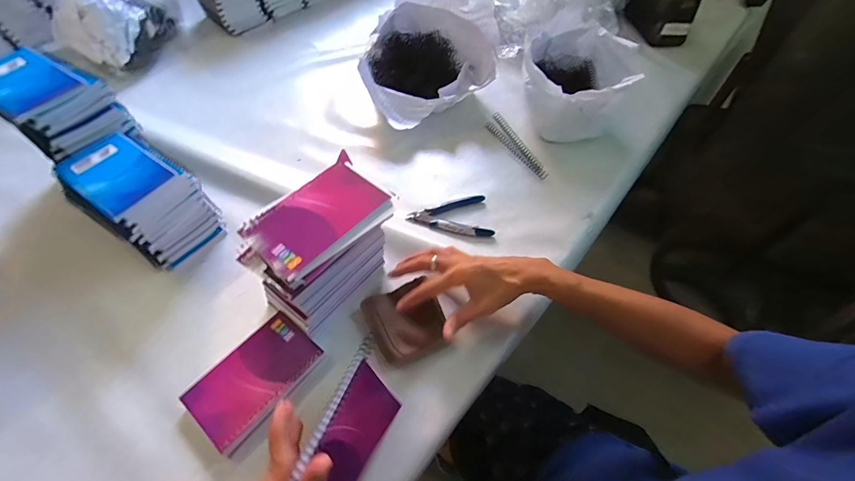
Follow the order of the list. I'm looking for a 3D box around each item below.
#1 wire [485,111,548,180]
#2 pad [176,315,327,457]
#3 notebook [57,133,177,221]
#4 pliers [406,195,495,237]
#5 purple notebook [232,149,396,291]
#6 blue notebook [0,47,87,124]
[{"bbox_3d":[0.144,-0.160,0.617,0.032,0.009,0.162,-20,58,-14],"label":"wire"},{"bbox_3d":[-0.183,0.146,0.399,0.079,0.011,0.126,34,61,21],"label":"pad"},{"bbox_3d":[-0.372,-0.083,0.438,0.132,0.008,0.083,30,60,18],"label":"notebook"},{"bbox_3d":[0.034,-0.040,0.535,0.118,0.011,0.067,7,55,4],"label":"pliers"},{"bbox_3d":[-0.107,-0.024,0.369,0.089,0.017,0.130,37,62,22],"label":"purple notebook"},{"bbox_3d":[-0.478,-0.186,0.438,0.118,0.009,0.083,28,62,12],"label":"blue notebook"}]

